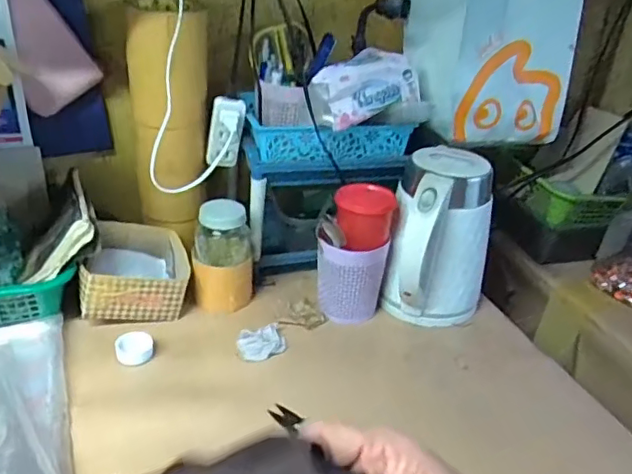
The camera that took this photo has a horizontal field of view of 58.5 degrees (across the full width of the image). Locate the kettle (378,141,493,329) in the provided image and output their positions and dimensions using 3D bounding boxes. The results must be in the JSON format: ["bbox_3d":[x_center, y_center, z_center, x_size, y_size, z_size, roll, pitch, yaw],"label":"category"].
[{"bbox_3d":[0.157,0.005,0.762,0.142,0.209,0.119,-8,33,-23],"label":"kettle"}]

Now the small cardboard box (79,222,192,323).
[{"bbox_3d":[-0.239,0.044,0.761,0.129,0.069,0.150,-2,31,-13],"label":"small cardboard box"}]

